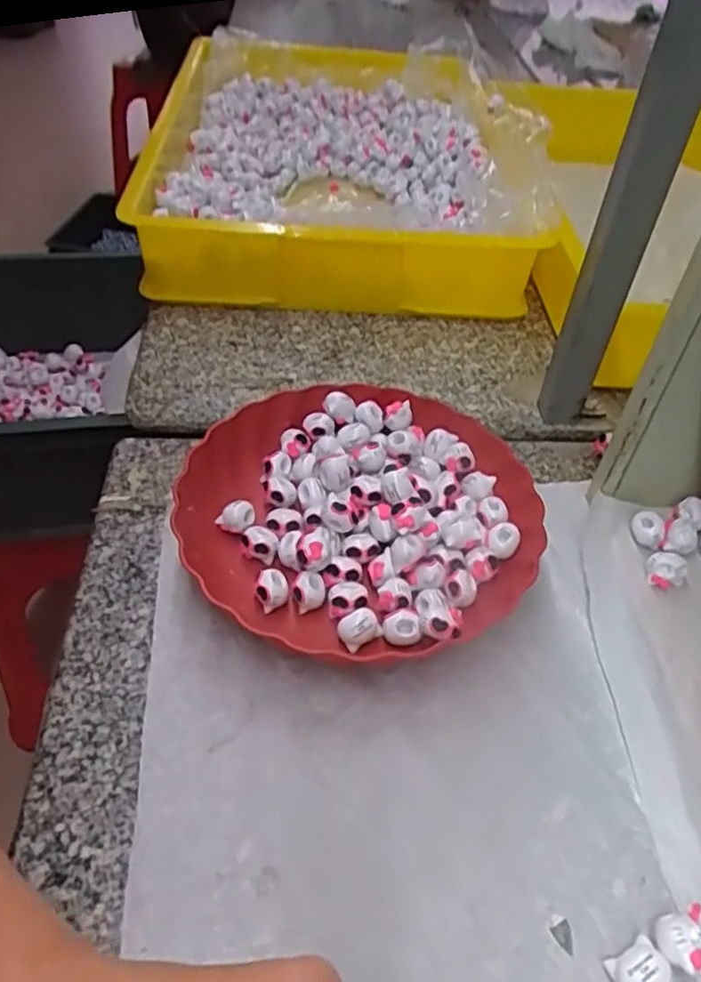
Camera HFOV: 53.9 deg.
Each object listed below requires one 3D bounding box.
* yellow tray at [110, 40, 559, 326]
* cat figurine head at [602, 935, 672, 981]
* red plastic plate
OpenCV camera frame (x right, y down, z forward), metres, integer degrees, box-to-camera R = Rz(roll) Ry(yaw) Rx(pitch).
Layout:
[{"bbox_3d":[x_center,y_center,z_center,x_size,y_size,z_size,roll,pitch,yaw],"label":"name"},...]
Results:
[{"bbox_3d":[-0.019,-0.425,0.859,0.421,0.116,0.610,-1,46,-5],"label":"yellow tray"},{"bbox_3d":[0.134,0.224,0.320,0.025,0.019,0.021,-17,50,-20],"label":"cat figurine head"},{"bbox_3d":[0.006,0.013,0.491,0.235,0.050,0.218,2,46,-2],"label":"red plastic plate"}]

